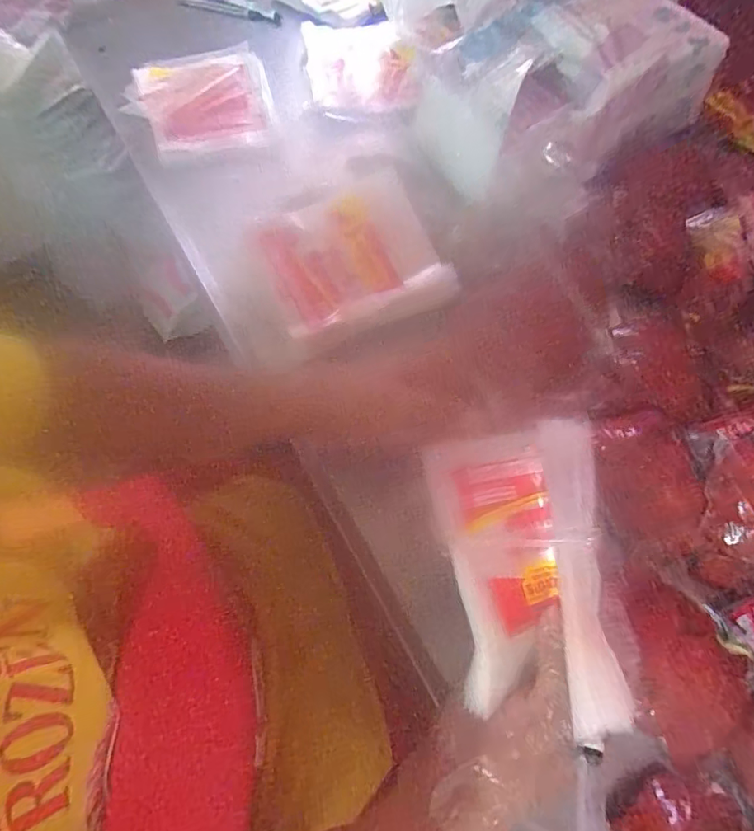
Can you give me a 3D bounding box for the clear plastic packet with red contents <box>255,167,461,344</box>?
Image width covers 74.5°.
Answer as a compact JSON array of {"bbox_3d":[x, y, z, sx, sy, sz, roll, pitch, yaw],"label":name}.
[{"bbox_3d":[-0.024,-0.167,0.519,0.175,0.036,0.161,-20,67,-9],"label":"clear plastic packet with red contents"}]

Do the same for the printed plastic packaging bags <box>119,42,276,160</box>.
[{"bbox_3d":[-0.221,-0.397,0.633,0.169,0.017,0.107,-22,109,-15],"label":"printed plastic packaging bags"}]

